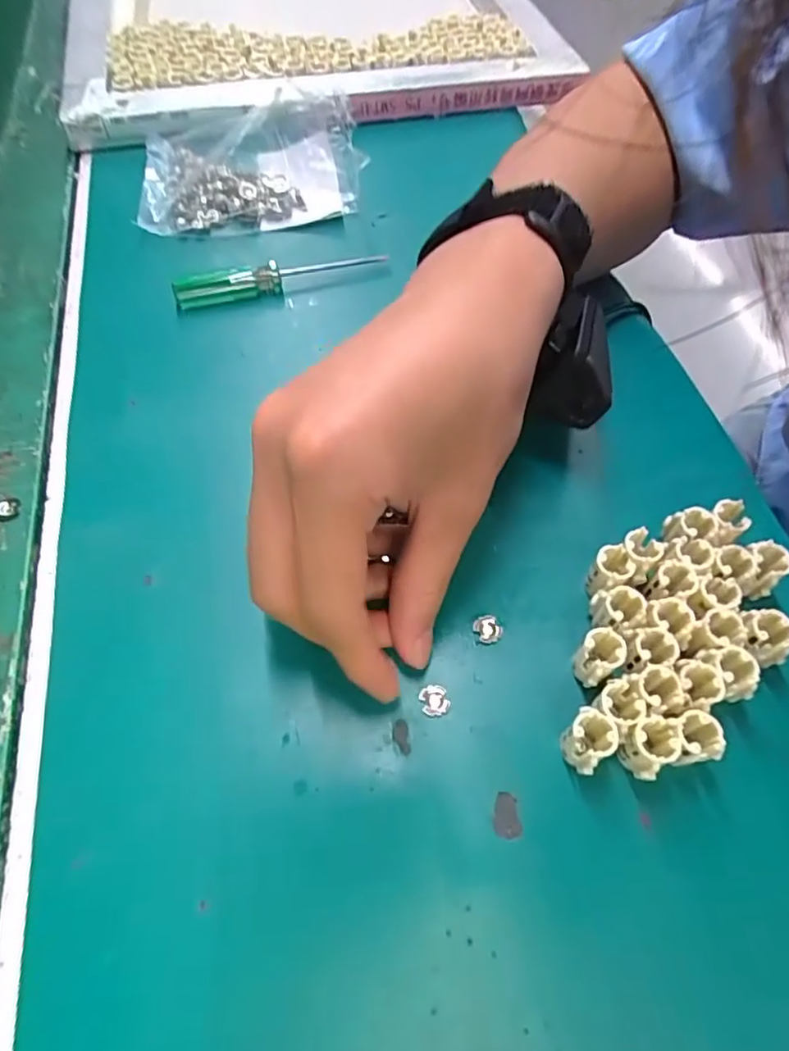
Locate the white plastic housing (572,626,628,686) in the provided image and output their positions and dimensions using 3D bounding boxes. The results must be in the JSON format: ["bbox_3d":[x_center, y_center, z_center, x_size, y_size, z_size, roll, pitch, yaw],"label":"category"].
[{"bbox_3d":[0.073,0.048,0.216,0.015,0.020,0.014,1,59,-2],"label":"white plastic housing"}]

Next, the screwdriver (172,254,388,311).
[{"bbox_3d":[-0.061,-0.137,0.329,0.116,0.012,0.012,-15,61,-12],"label":"screwdriver"}]

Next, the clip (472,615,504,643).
[{"bbox_3d":[0.036,0.040,0.232,0.009,0.004,0.010,-32,66,-20],"label":"clip"}]

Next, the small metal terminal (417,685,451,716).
[{"bbox_3d":[0.015,0.064,0.218,0.010,0.004,0.010,1,59,-2],"label":"small metal terminal"}]

